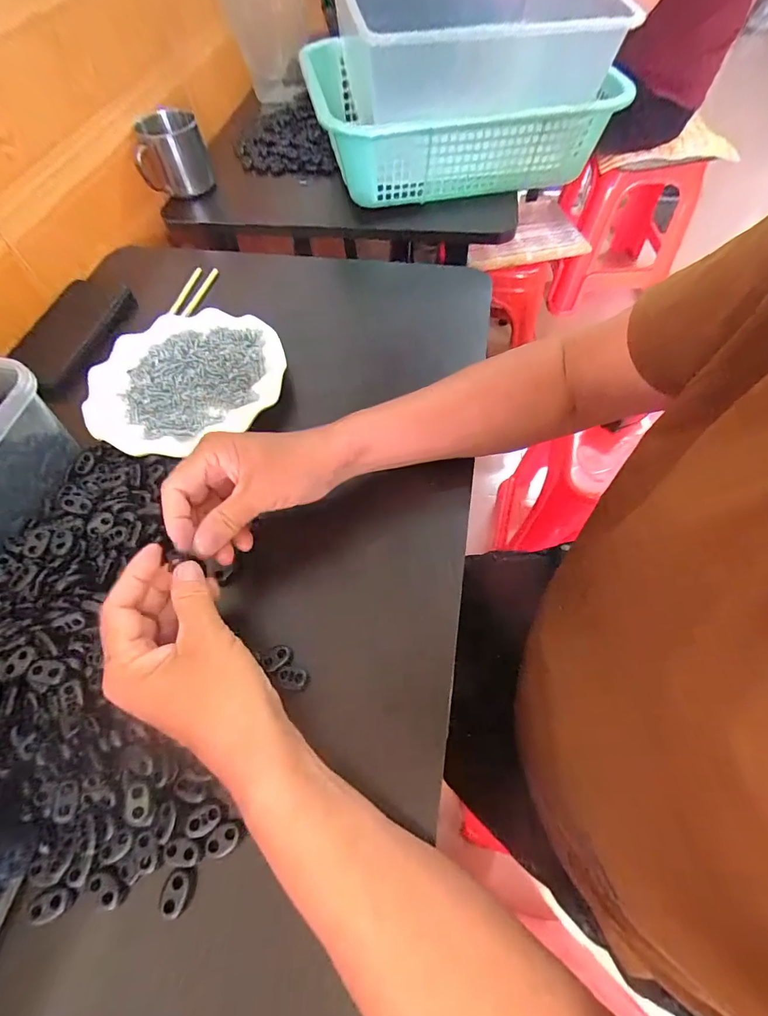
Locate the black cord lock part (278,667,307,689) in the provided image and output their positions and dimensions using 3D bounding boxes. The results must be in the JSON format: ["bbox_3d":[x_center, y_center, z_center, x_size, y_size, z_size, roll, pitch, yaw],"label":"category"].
[{"bbox_3d":[-0.062,0.114,0.291,0.019,0.005,0.012,8,61,7],"label":"black cord lock part"}]

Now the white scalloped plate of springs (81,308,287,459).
[{"bbox_3d":[-0.191,-0.125,0.424,0.181,0.027,0.162,-36,65,-17],"label":"white scalloped plate of springs"}]

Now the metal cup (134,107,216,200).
[{"bbox_3d":[-0.296,-0.496,0.615,0.088,0.086,0.088,-11,60,-4],"label":"metal cup"}]

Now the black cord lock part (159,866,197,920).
[{"bbox_3d":[-0.115,0.213,0.241,0.015,0.008,0.022,15,62,11],"label":"black cord lock part"}]

